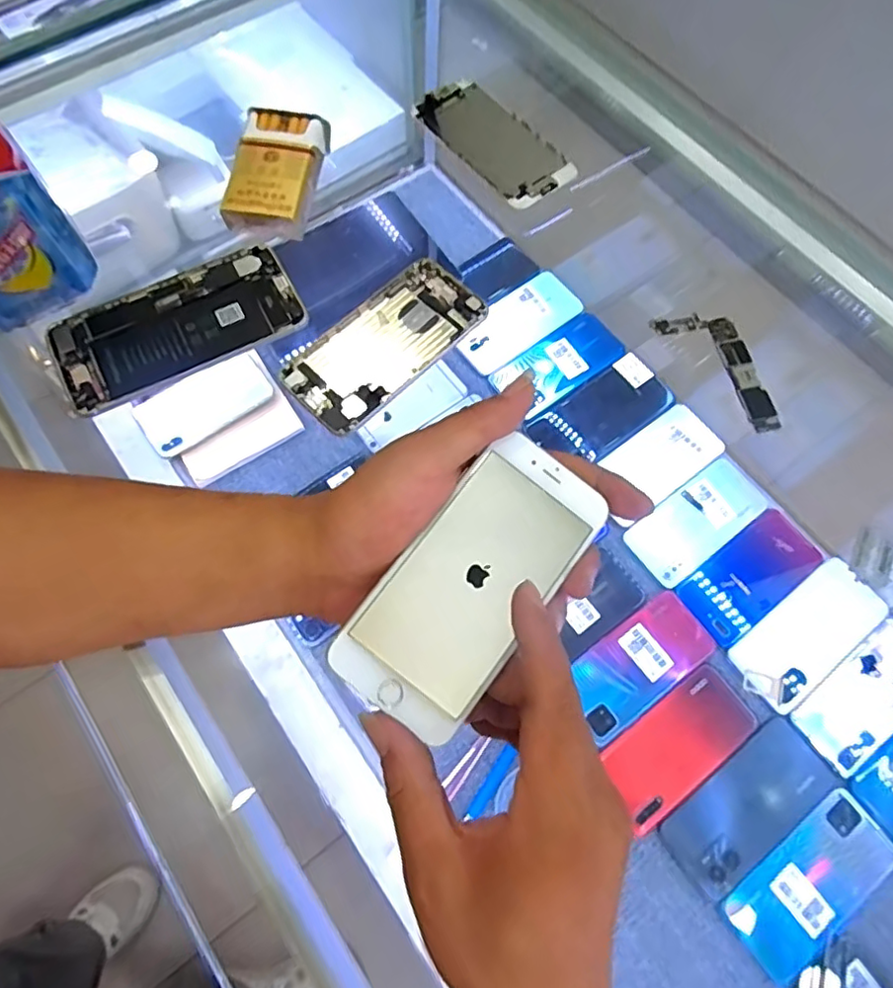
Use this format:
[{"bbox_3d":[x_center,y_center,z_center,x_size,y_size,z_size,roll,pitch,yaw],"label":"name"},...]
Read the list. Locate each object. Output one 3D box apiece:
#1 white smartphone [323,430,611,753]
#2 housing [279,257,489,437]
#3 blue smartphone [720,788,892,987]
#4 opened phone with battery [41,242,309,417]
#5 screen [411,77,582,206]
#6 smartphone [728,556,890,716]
[{"bbox_3d":[0.013,0.039,0.265,0.061,0.014,0.132,37,77,13],"label":"white smartphone"},{"bbox_3d":[-0.039,-0.100,0.394,0.064,0.014,0.136,42,75,14],"label":"housing"},{"bbox_3d":[0.321,0.342,0.521,0.159,0.012,0.072,-33,73,-11],"label":"blue smartphone"},{"bbox_3d":[-0.179,-0.111,0.395,0.157,0.012,0.080,-30,72,-10],"label":"opened phone with battery"},{"bbox_3d":[0.037,-0.276,0.462,0.063,0.010,0.131,-37,73,-12],"label":"screen"},{"bbox_3d":[0.364,0.138,0.593,0.162,0.005,0.075,-36,73,-12],"label":"smartphone"}]

